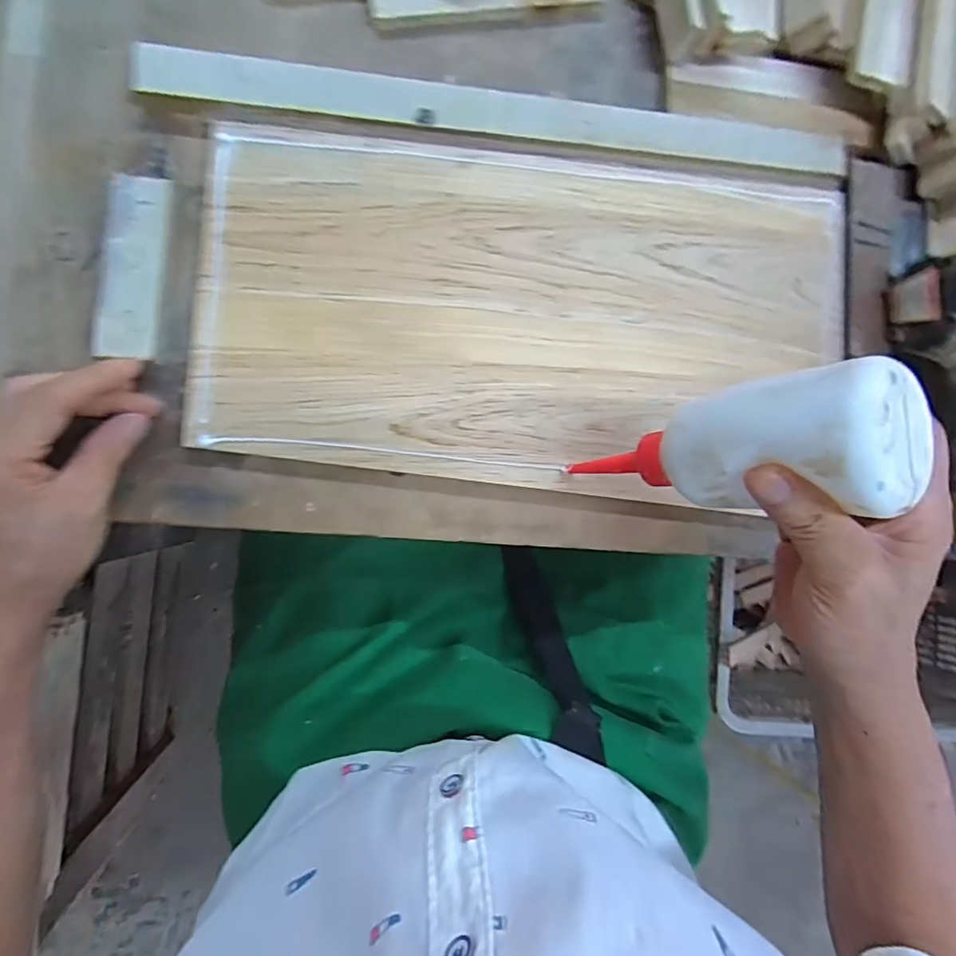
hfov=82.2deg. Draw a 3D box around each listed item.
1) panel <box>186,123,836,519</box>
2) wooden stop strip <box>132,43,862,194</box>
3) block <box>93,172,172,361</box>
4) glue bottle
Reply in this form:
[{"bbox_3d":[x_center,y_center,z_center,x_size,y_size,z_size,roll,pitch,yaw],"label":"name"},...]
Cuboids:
[{"bbox_3d":[0.046,-0.102,0.352,0.417,0.014,0.217,2,86,-8],"label":"panel"},{"bbox_3d":[0.035,-0.229,0.353,0.461,0.018,0.029,1,86,-8],"label":"wooden stop strip"},{"bbox_3d":[-0.194,-0.118,0.312,0.031,0.015,0.103,6,86,-9],"label":"block"},{"bbox_3d":[0.114,-0.007,0.265,0.050,0.163,0.055,-5,86,-31],"label":"glue bottle"}]

